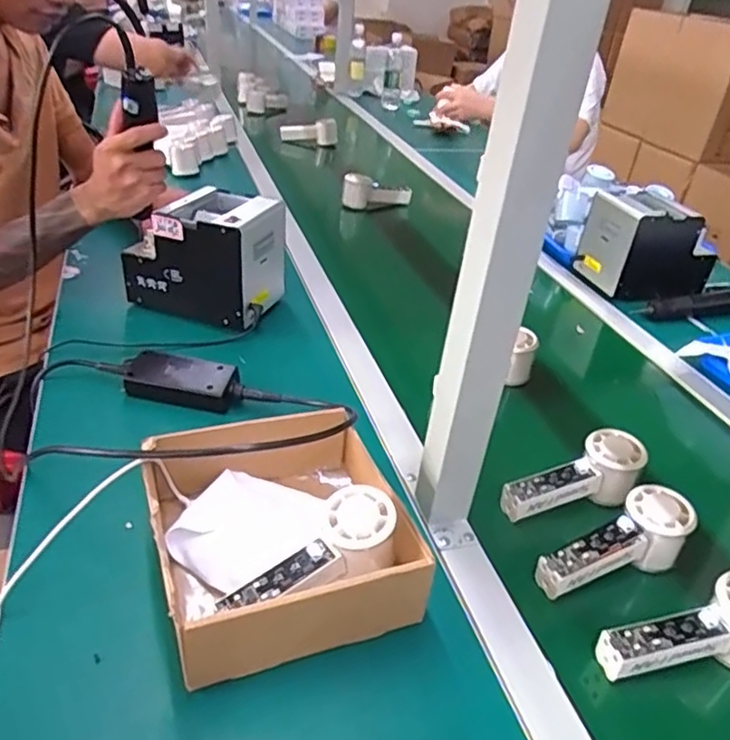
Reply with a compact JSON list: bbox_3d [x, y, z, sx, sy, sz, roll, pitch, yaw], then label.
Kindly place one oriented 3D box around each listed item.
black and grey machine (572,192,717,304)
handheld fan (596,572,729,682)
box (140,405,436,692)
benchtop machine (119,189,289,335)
[{"bbox_3d":[0.479,-0.210,1.071,0.195,0.141,0.134,-6,35,-19],"label":"black and grey machine"},{"bbox_3d":[0.256,0.211,0.493,0.153,0.061,0.054,-14,36,-7],"label":"handheld fan"},{"bbox_3d":[-0.070,0.131,0.517,0.189,0.084,0.194,-6,35,-19],"label":"box"},{"bbox_3d":[-0.214,-0.156,0.852,0.188,0.142,0.113,14,33,11],"label":"benchtop machine"}]

